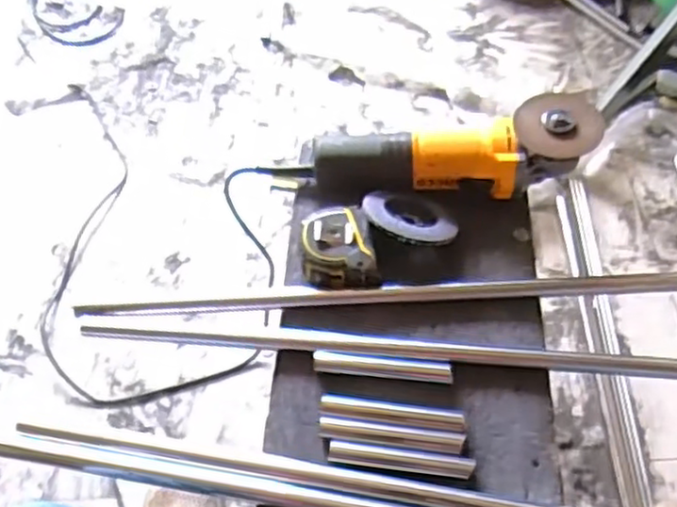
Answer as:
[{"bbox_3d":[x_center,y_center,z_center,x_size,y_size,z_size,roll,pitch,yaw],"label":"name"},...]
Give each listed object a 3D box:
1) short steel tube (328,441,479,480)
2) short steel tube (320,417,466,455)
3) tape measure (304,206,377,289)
[{"bbox_3d":[0.052,0.173,0.581,0.119,0.012,0.017,6,58,5],"label":"short steel tube"},{"bbox_3d":[0.045,0.154,0.586,0.120,0.013,0.018,6,58,5],"label":"short steel tube"},{"bbox_3d":[0.001,-0.006,0.676,0.068,0.032,0.080,-2,58,0],"label":"tape measure"}]

